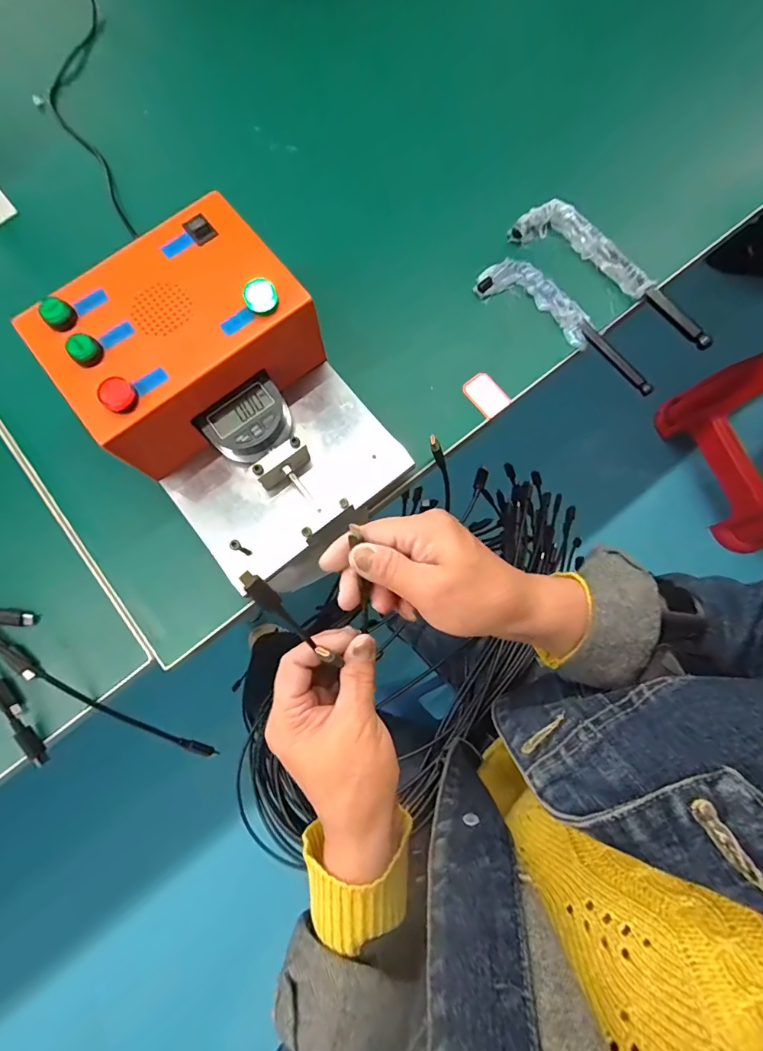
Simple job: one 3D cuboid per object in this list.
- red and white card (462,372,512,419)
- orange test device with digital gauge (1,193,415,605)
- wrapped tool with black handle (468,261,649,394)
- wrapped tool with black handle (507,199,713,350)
[{"bbox_3d":[0.082,-0.102,0.354,0.024,0.005,0.035,-40,81,-6],"label":"red and white card"},{"bbox_3d":[-0.097,-0.078,0.309,0.148,0.105,0.203,-38,81,-6],"label":"orange test device with digital gauge"},{"bbox_3d":[0.150,-0.164,0.359,0.158,0.012,0.040,35,81,7],"label":"wrapped tool with black handle"},{"bbox_3d":[0.190,-0.207,0.366,0.178,0.019,0.038,37,82,7],"label":"wrapped tool with black handle"}]

